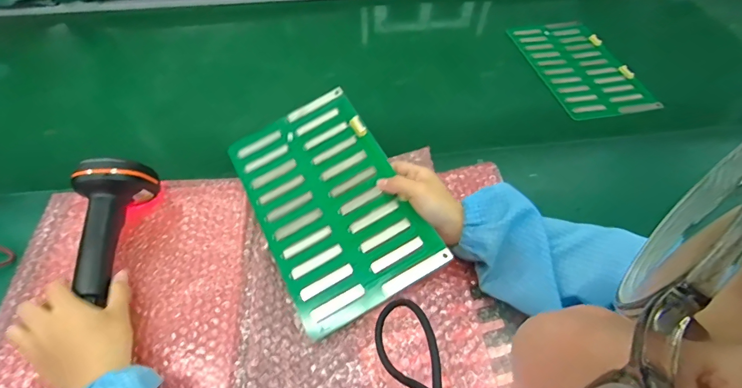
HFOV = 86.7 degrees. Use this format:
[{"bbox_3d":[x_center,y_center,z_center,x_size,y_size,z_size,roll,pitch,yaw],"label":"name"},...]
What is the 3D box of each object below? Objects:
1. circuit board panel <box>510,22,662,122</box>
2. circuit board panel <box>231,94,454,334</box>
[{"bbox_3d":[0.396,-0.248,0.750,0.184,0.010,0.296,-5,50,-10],"label":"circuit board panel"},{"bbox_3d":[-0.052,0.003,0.463,0.164,0.010,0.270,-29,63,-5],"label":"circuit board panel"}]

